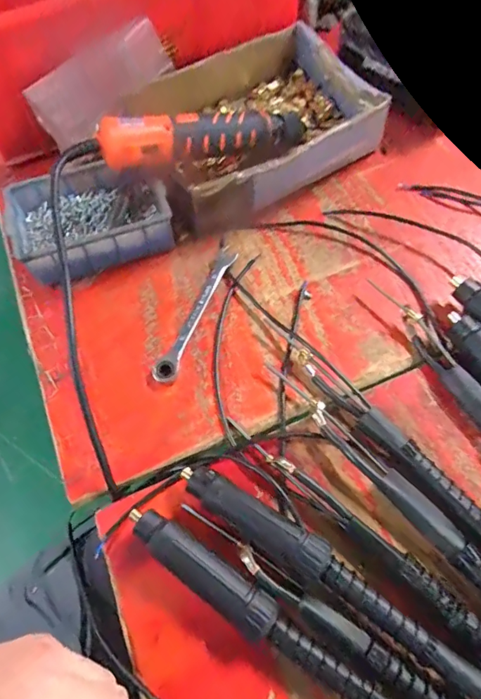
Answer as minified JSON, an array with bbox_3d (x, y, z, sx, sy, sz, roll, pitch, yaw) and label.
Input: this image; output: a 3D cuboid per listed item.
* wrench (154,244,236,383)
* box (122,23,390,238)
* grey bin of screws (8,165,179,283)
[{"bbox_3d":[-0.041,-0.036,0.418,0.021,0.009,0.149,19,66,12],"label":"wrench"},{"bbox_3d":[0.016,-0.244,0.490,0.244,0.067,0.179,-32,66,-13],"label":"box"},{"bbox_3d":[-0.148,-0.130,0.446,0.142,0.052,0.112,-21,64,-8],"label":"grey bin of screws"}]

